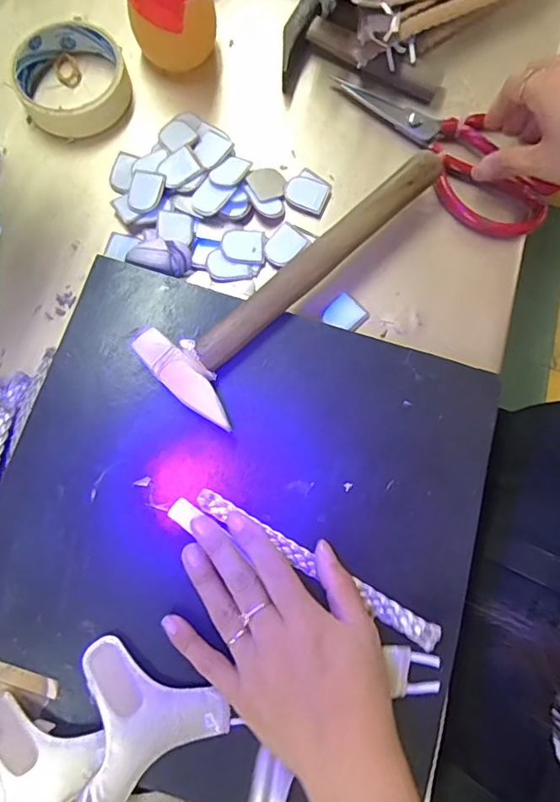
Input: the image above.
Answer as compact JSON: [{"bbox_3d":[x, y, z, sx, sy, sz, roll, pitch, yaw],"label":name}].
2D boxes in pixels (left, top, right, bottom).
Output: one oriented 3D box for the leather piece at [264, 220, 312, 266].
[{"bbox_3d":[0.003,-0.118,0.384,0.025,0.004,0.033,42,79,8],"label":"leather piece"}]

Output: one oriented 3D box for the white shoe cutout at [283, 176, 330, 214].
[{"bbox_3d":[0.020,-0.161,0.394,0.032,0.006,0.025,20,77,4],"label":"white shoe cutout"}]

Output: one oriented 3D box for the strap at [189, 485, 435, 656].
[{"bbox_3d":[0.021,0.103,0.317,0.168,0.010,0.015,30,78,5],"label":"strap"}]

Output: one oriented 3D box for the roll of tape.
[{"bbox_3d":[-0.165,-0.255,0.404,0.083,0.025,0.090,0,76,-1],"label":"roll of tape"}]

